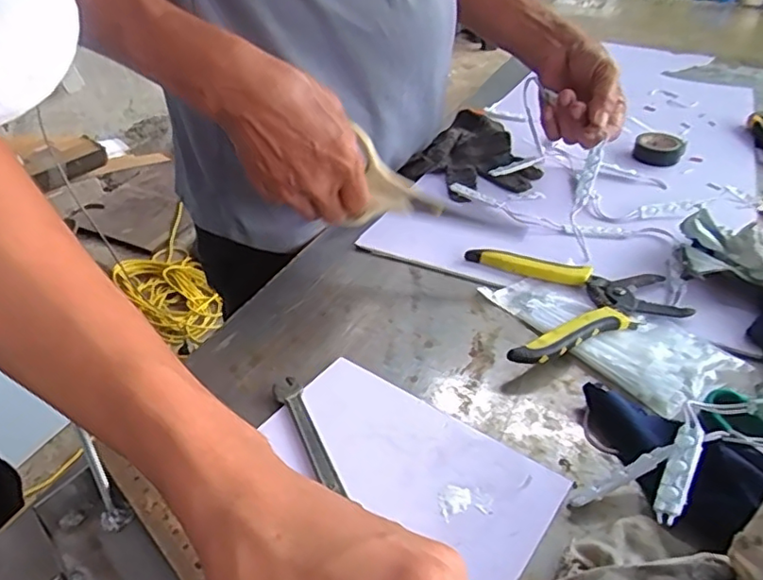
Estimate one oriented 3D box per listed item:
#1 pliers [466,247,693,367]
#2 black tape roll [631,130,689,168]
[{"bbox_3d":[0.153,0.006,0.455,0.146,0.018,0.133,-3,36,-4],"label":"pliers"},{"bbox_3d":[0.312,-0.157,0.670,0.053,0.022,0.053,16,39,21],"label":"black tape roll"}]

